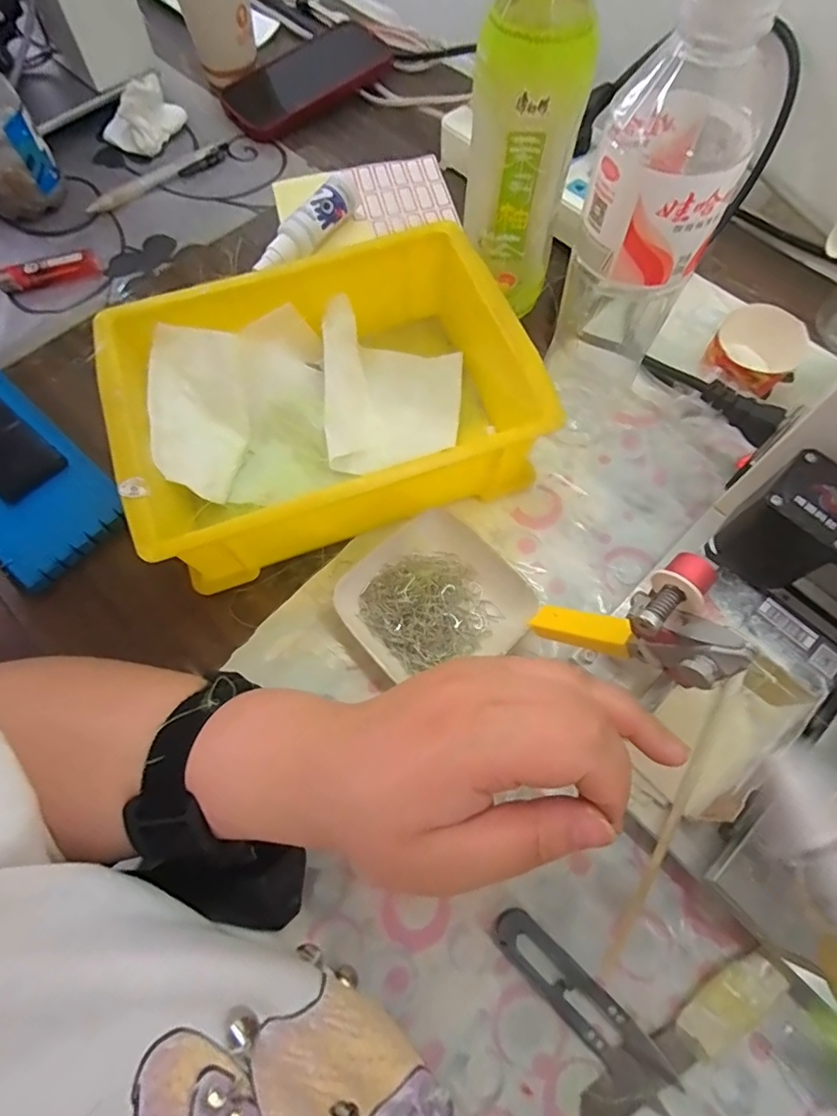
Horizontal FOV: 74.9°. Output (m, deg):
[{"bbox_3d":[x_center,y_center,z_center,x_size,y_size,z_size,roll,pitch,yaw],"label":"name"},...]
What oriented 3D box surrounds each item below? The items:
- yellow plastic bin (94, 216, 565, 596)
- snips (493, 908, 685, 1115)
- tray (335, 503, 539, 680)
[{"bbox_3d":[-0.060,-0.098,0.349,0.239,0.071,0.172,-20,70,-8],"label":"yellow plastic bin"},{"bbox_3d":[0.078,0.211,0.259,0.098,0.010,0.022,42,74,15],"label":"snips"},{"bbox_3d":[0.009,0.027,0.327,0.094,0.025,0.092,-40,74,-15],"label":"tray"}]

